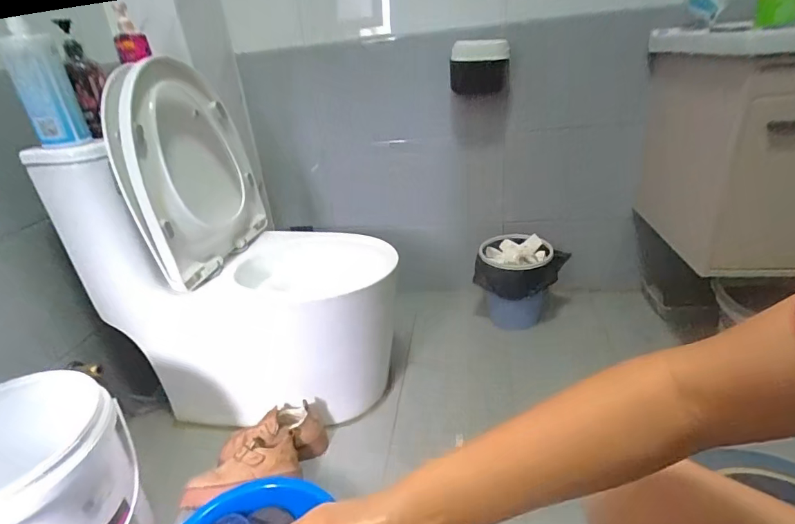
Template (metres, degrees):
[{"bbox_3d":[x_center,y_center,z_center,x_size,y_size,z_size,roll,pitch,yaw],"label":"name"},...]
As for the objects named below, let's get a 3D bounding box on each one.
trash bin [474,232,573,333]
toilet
[{"bbox_3d":[0.382,0.072,1.386,0.268,0.260,0.215,-3,27,8],"label":"trash bin"},{"bbox_3d":[-0.354,-0.027,1.067,0.600,0.764,0.394,0,27,12],"label":"toilet"}]

